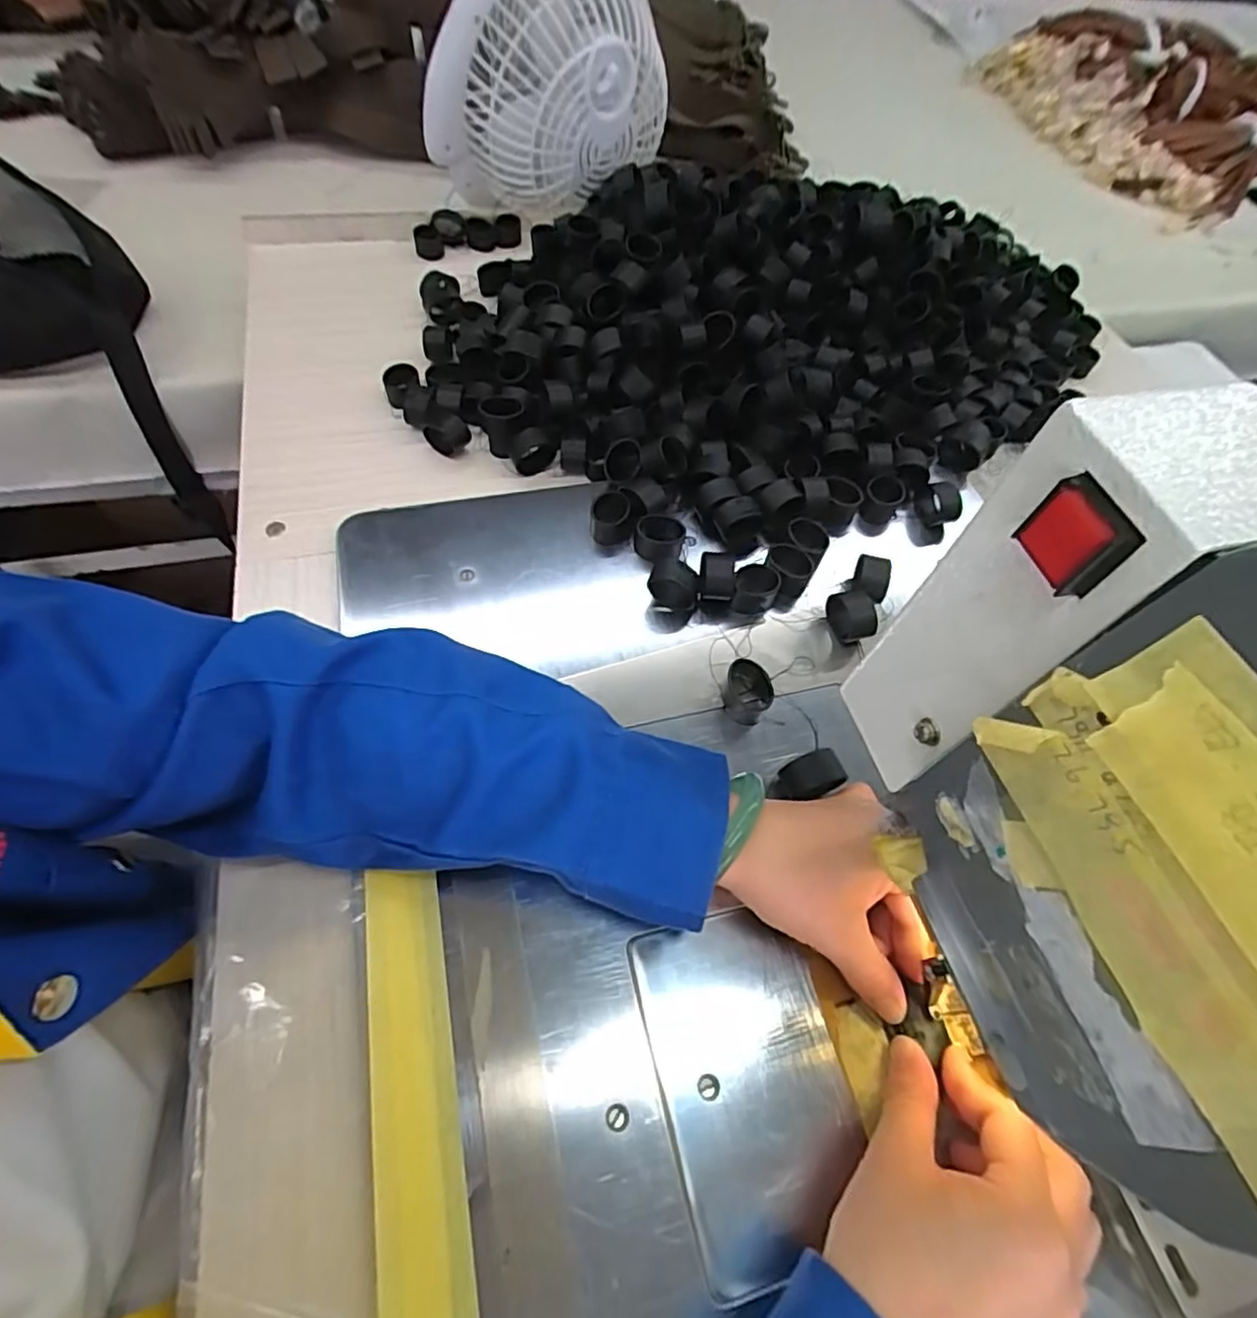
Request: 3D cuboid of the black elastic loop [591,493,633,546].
[{"bbox_3d":[-0.012,-0.094,0.430,0.026,0.020,0.031,1,58,-5],"label":"black elastic loop"}]

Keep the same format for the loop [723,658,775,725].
[{"bbox_3d":[0.067,0.018,0.364,0.029,0.017,0.027,3,58,-4],"label":"loop"}]

